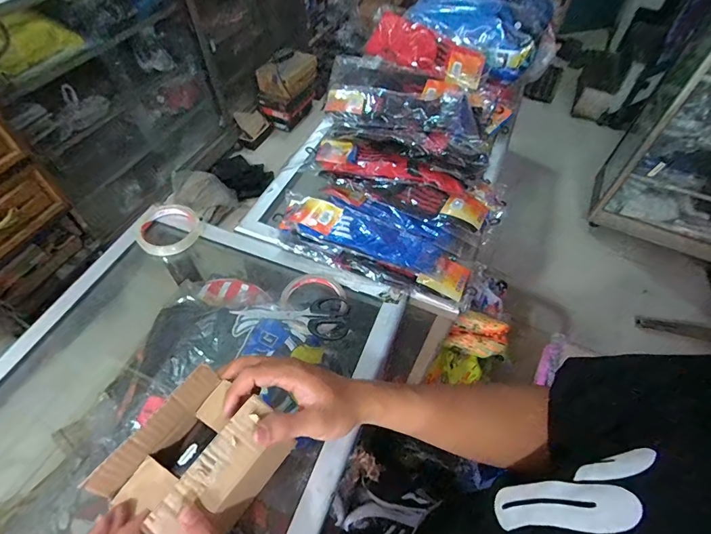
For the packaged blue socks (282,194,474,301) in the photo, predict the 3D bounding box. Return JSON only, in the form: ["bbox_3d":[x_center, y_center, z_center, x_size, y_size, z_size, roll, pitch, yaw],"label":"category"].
[{"bbox_3d":[0.027,-0.048,0.592,0.299,0.038,0.101,18,55,11],"label":"packaged blue socks"}]

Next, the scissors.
[{"bbox_3d":[-0.083,0.065,0.507,0.142,0.012,0.062,1,54,-1],"label":"scissors"}]

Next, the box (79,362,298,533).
[{"bbox_3d":[-0.133,0.167,0.343,0.105,0.050,0.124,29,58,18],"label":"box"}]

